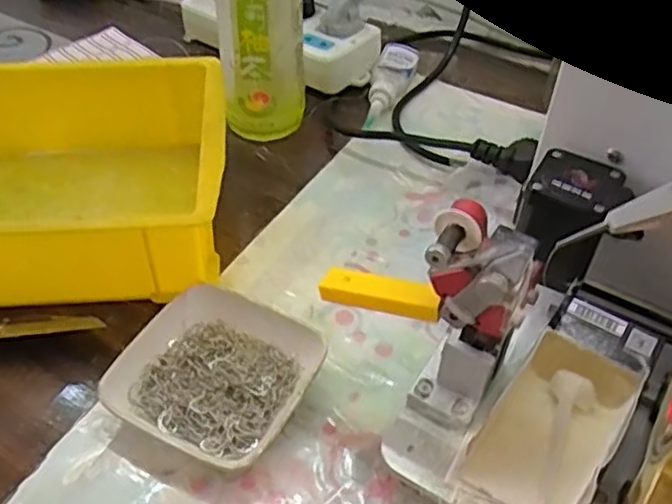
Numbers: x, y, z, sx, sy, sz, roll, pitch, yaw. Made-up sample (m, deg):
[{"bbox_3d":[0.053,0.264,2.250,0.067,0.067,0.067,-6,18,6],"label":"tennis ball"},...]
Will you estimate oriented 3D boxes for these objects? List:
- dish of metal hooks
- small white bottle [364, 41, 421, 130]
[{"bbox_3d":[-0.064,0.067,0.372,0.094,0.022,0.093,20,50,18],"label":"dish of metal hooks"},{"bbox_3d":[0.046,-0.144,0.583,0.032,0.019,0.120,13,48,11],"label":"small white bottle"}]

